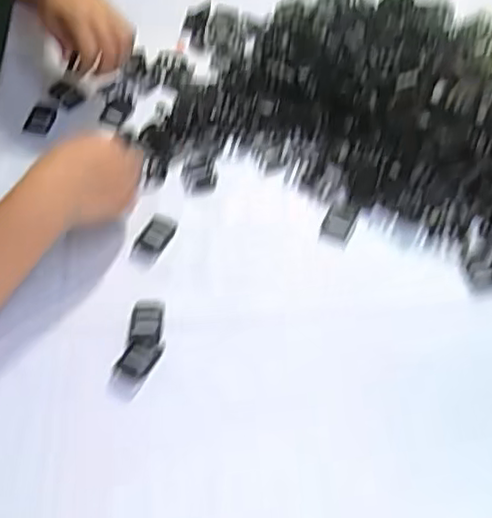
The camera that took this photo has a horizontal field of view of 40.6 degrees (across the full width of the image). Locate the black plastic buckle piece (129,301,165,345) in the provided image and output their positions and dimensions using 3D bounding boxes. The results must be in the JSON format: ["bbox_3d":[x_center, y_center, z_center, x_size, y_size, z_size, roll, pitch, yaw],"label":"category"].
[{"bbox_3d":[-0.079,0.050,0.526,0.024,0.006,0.035,3,55,1],"label":"black plastic buckle piece"}]

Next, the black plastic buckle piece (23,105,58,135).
[{"bbox_3d":[-0.207,-0.140,0.669,0.029,0.004,0.036,7,55,4],"label":"black plastic buckle piece"}]

